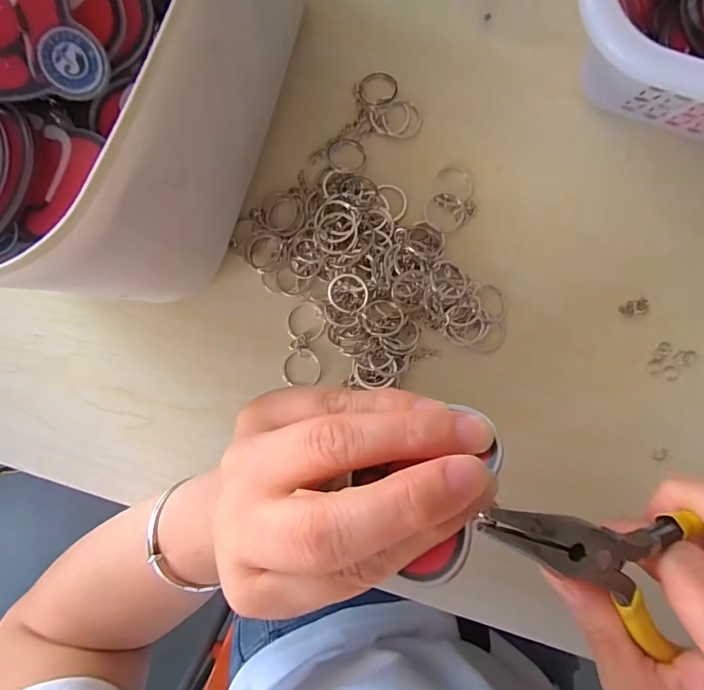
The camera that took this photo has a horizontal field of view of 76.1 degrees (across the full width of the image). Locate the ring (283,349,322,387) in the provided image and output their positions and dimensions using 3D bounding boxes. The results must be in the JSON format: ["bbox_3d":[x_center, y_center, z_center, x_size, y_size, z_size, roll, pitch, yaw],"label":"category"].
[{"bbox_3d":[-0.031,0.014,0.279,0.025,0.004,0.022,-3,90,4],"label":"ring"}]

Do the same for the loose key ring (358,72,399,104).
[{"bbox_3d":[0.016,-0.157,0.275,0.024,0.004,0.020,-1,90,4],"label":"loose key ring"}]

